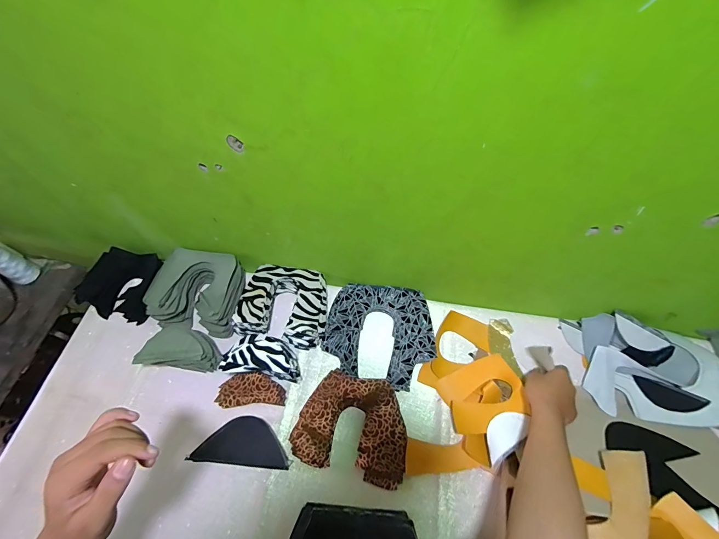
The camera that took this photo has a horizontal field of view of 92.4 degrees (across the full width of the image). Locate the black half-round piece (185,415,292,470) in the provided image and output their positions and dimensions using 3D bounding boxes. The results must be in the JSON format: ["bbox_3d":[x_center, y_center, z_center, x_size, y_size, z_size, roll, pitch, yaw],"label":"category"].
[{"bbox_3d":[-0.180,0.271,0.547,0.143,0.022,0.069,4,60,2],"label":"black half-round piece"}]

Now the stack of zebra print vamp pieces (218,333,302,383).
[{"bbox_3d":[-0.164,0.148,0.580,0.126,0.060,0.062,3,60,2],"label":"stack of zebra print vamp pieces"}]

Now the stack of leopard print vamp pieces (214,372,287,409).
[{"bbox_3d":[-0.184,0.204,0.585,0.112,0.012,0.052,-2,60,-2],"label":"stack of leopard print vamp pieces"}]

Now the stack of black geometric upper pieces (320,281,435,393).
[{"bbox_3d":[0.037,0.114,0.625,0.191,0.033,0.174,11,61,6],"label":"stack of black geometric upper pieces"}]

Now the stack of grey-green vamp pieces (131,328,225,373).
[{"bbox_3d":[-0.306,0.139,0.594,0.130,0.067,0.059,1,60,0],"label":"stack of grey-green vamp pieces"}]

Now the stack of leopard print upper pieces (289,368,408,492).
[{"bbox_3d":[-0.008,0.244,0.544,0.175,0.044,0.139,14,61,7],"label":"stack of leopard print upper pieces"}]

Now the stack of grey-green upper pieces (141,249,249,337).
[{"bbox_3d":[-0.300,0.039,0.650,0.159,0.067,0.141,7,61,4],"label":"stack of grey-green upper pieces"}]

